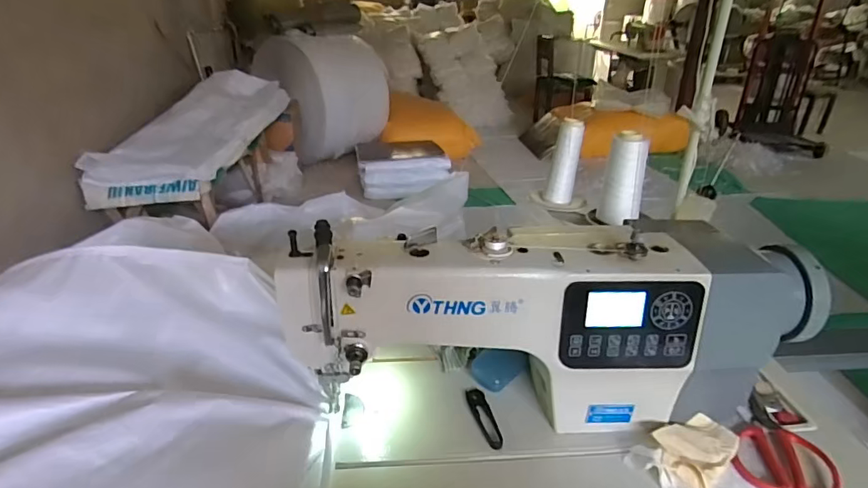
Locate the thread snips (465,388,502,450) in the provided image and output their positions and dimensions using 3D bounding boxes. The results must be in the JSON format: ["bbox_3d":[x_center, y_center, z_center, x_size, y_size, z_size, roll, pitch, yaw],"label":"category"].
[{"bbox_3d":[0.063,0.216,0.625,0.025,0.007,0.098,-5,28,-11],"label":"thread snips"}]

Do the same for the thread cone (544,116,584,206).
[{"bbox_3d":[0.262,-0.167,1.003,0.059,0.159,0.053,7,28,12],"label":"thread cone"}]

